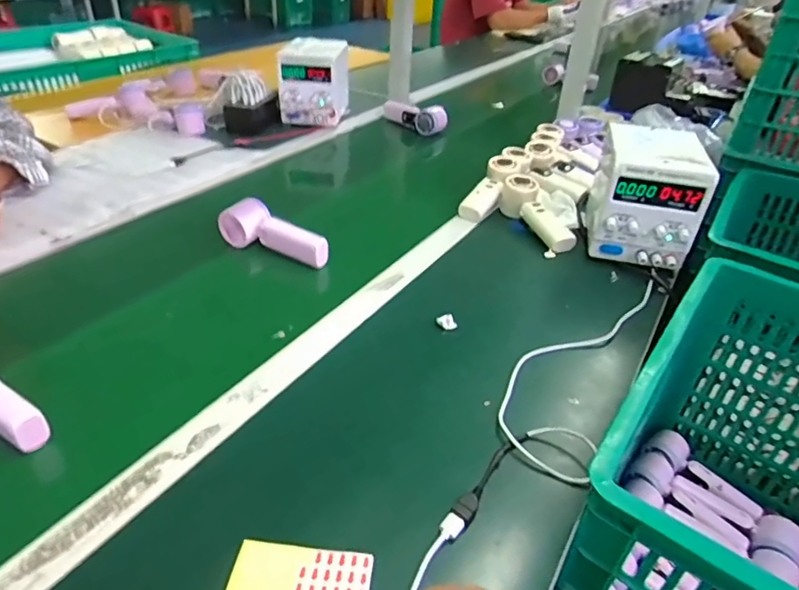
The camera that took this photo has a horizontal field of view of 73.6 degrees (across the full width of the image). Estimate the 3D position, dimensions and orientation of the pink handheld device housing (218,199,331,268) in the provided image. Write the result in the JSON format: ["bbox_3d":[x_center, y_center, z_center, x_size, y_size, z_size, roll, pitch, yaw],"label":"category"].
[{"bbox_3d":[-0.174,-0.087,0.749,0.172,0.055,0.042,19,39,20],"label":"pink handheld device housing"}]

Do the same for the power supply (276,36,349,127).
[{"bbox_3d":[-0.190,-0.487,1.217,0.130,0.154,0.139,9,36,8],"label":"power supply"}]

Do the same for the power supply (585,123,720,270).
[{"bbox_3d":[0.357,-0.147,0.774,0.139,0.155,0.179,15,37,15],"label":"power supply"}]

